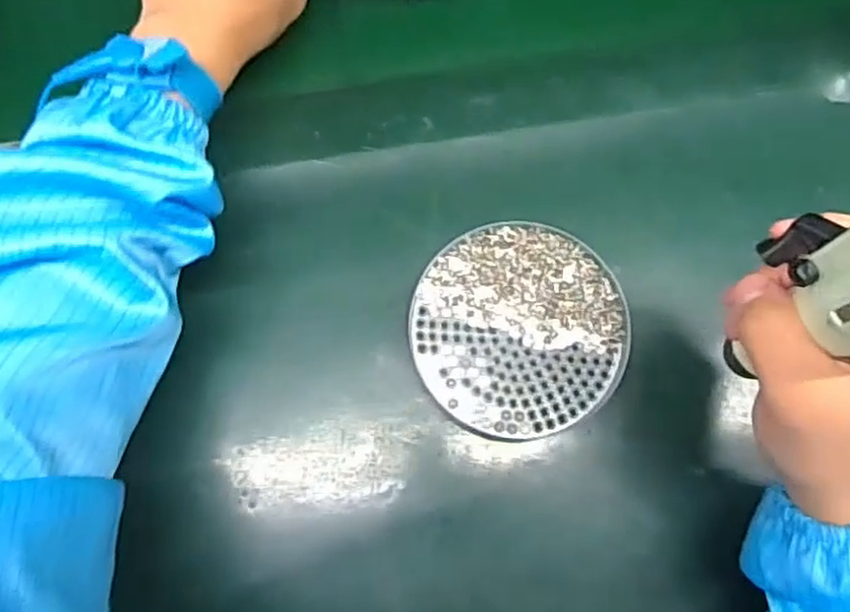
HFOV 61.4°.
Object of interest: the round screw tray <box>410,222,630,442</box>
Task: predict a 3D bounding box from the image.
[{"bbox_3d":[0.050,0.013,0.384,0.110,0.021,0.110,2,78,-1],"label":"round screw tray"}]

